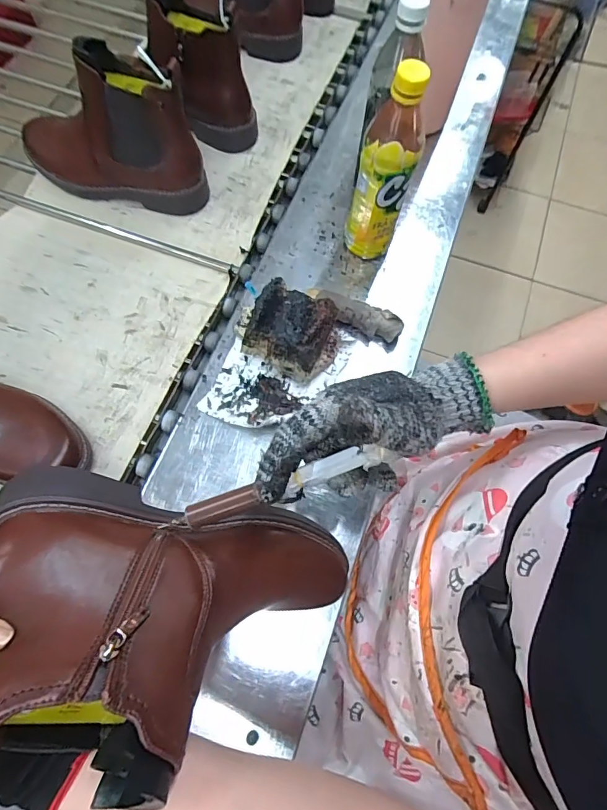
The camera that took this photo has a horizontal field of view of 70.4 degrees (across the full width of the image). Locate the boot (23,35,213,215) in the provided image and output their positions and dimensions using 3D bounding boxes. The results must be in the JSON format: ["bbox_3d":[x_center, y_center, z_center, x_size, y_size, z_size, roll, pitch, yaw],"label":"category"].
[{"bbox_3d":[-0.263,-0.355,0.558,0.262,0.174,0.074,16,69,3],"label":"boot"}]

